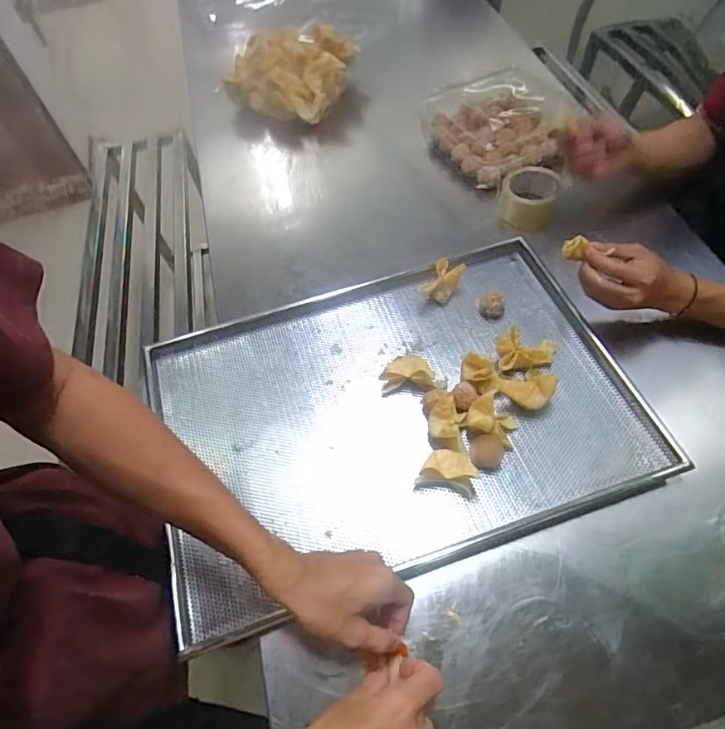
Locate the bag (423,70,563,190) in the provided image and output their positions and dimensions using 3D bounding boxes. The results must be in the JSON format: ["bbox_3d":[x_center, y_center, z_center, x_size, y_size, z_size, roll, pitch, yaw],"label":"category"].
[{"bbox_3d":[0.257,-0.438,0.866,0.229,0.075,0.227,-15,60,-4],"label":"bag"}]

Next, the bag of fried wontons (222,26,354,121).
[{"bbox_3d":[-0.163,-0.643,1.024,0.254,0.112,0.199,21,64,16],"label":"bag of fried wontons"}]

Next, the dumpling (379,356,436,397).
[{"bbox_3d":[0.062,0.013,0.642,0.069,0.039,0.045,2,60,6],"label":"dumpling"}]

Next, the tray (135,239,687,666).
[{"bbox_3d":[0.038,0.057,0.638,0.610,0.044,0.411,-18,61,-7],"label":"tray"}]

